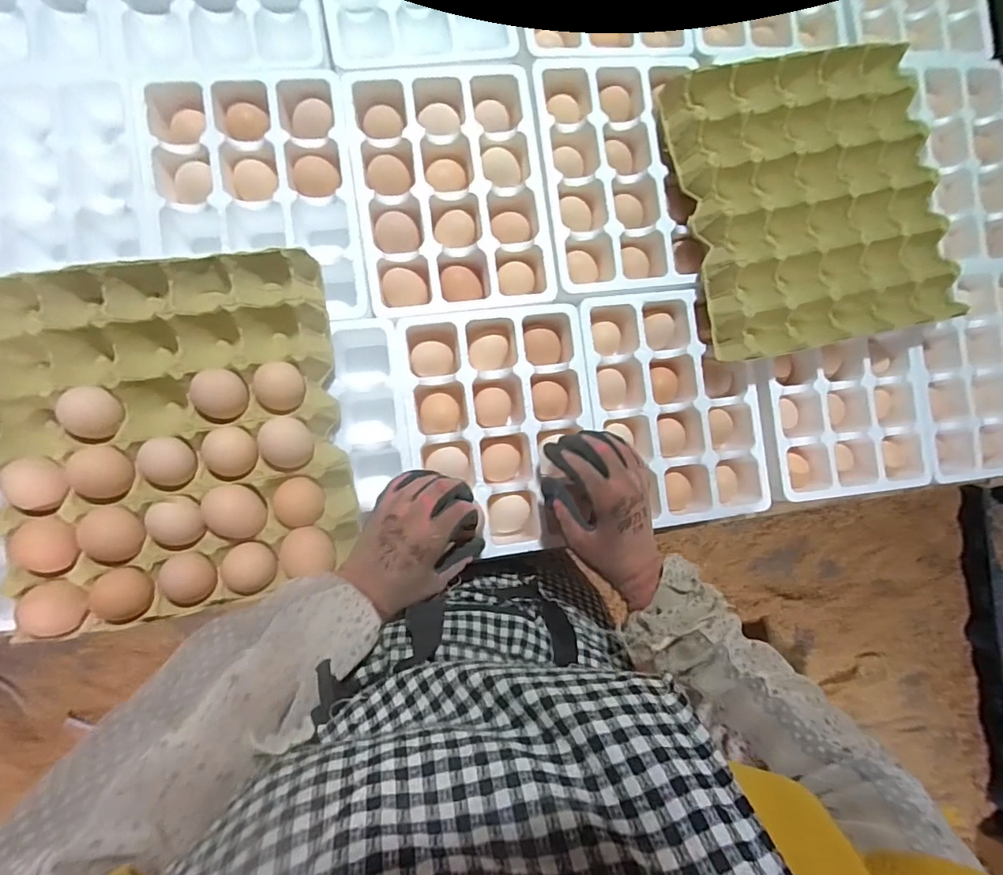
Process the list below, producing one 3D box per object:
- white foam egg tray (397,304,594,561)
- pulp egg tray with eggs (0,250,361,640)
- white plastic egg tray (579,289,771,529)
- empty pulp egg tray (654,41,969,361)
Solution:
[{"bbox_3d":[-0.002,-0.005,0.531,0.178,0.058,0.237,-6,88,-9],"label":"white foam egg tray"},{"bbox_3d":[-0.273,-0.003,0.437,0.259,0.051,0.284,-11,90,-8],"label":"pulp egg tray with eggs"},{"bbox_3d":[0.183,-0.031,0.553,0.193,0.049,0.243,-7,89,-8],"label":"white plastic egg tray"},{"bbox_3d":[0.332,-0.247,0.545,0.287,0.044,0.300,-13,90,-8],"label":"empty pulp egg tray"}]

